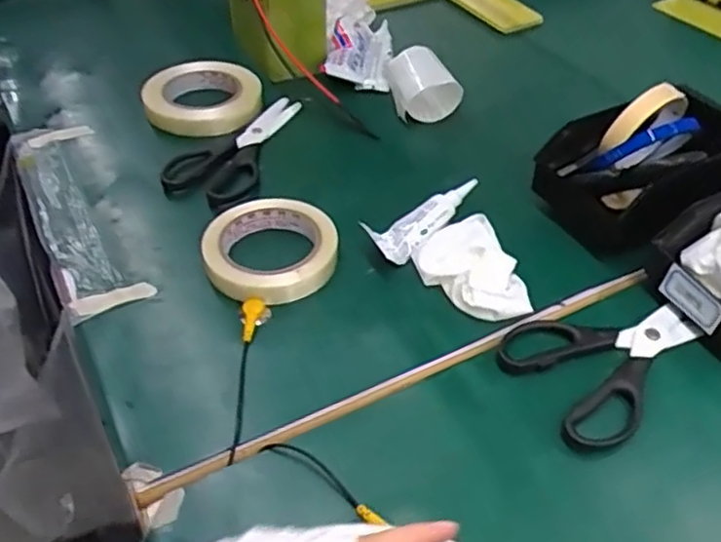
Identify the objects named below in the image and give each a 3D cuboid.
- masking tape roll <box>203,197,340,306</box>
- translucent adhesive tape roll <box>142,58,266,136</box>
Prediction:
[{"bbox_3d":[-0.075,-0.018,0.577,0.107,0.028,0.108,0,45,0],"label":"masking tape roll"},{"bbox_3d":[-0.170,-0.194,0.767,0.130,0.026,0.123,0,45,0],"label":"translucent adhesive tape roll"}]

